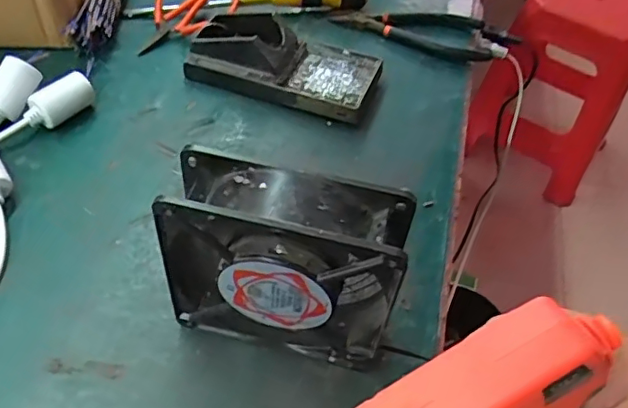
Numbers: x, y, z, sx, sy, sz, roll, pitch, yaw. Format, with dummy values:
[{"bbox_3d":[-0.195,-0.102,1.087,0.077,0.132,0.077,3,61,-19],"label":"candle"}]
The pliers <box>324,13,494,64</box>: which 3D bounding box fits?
[{"bbox_3d":[0.096,-0.171,0.560,0.154,0.014,0.063,10,49,3],"label":"pliers"}]

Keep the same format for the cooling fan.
[{"bbox_3d":[-0.017,0.035,0.309,0.118,0.120,0.039,13,50,6],"label":"cooling fan"}]

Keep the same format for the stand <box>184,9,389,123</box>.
[{"bbox_3d":[-0.023,-0.127,0.492,0.154,0.043,0.079,18,51,10],"label":"stand"}]

